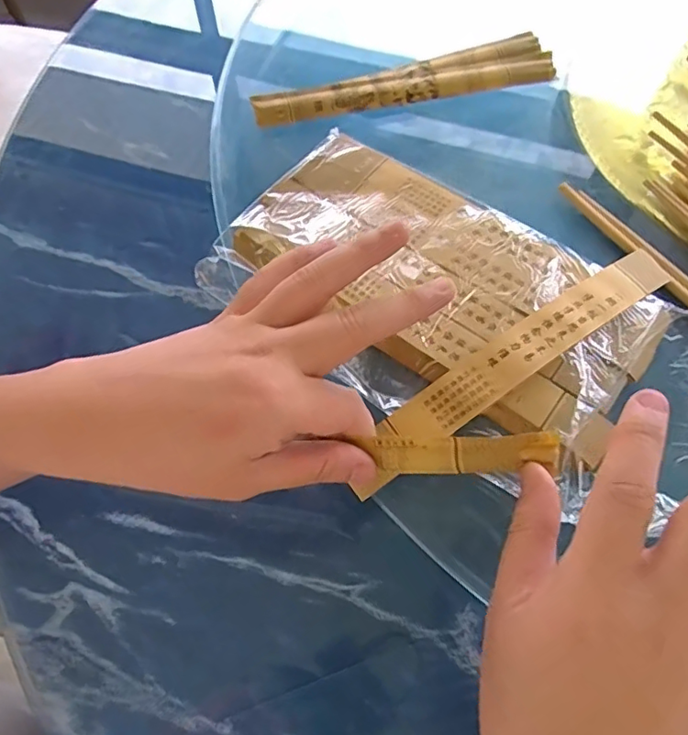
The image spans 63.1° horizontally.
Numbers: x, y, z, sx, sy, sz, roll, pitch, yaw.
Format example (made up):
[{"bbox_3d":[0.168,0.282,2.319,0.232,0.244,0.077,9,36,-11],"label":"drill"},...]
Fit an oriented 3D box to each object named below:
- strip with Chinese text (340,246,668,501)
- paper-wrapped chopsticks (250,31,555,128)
[{"bbox_3d":[0.108,-0.010,0.337,0.246,0.011,0.030,-31,66,-16],"label":"strip with Chinese text"},{"bbox_3d":[0.054,-0.238,0.471,0.261,0.015,0.043,-18,65,-10],"label":"paper-wrapped chopsticks"}]

